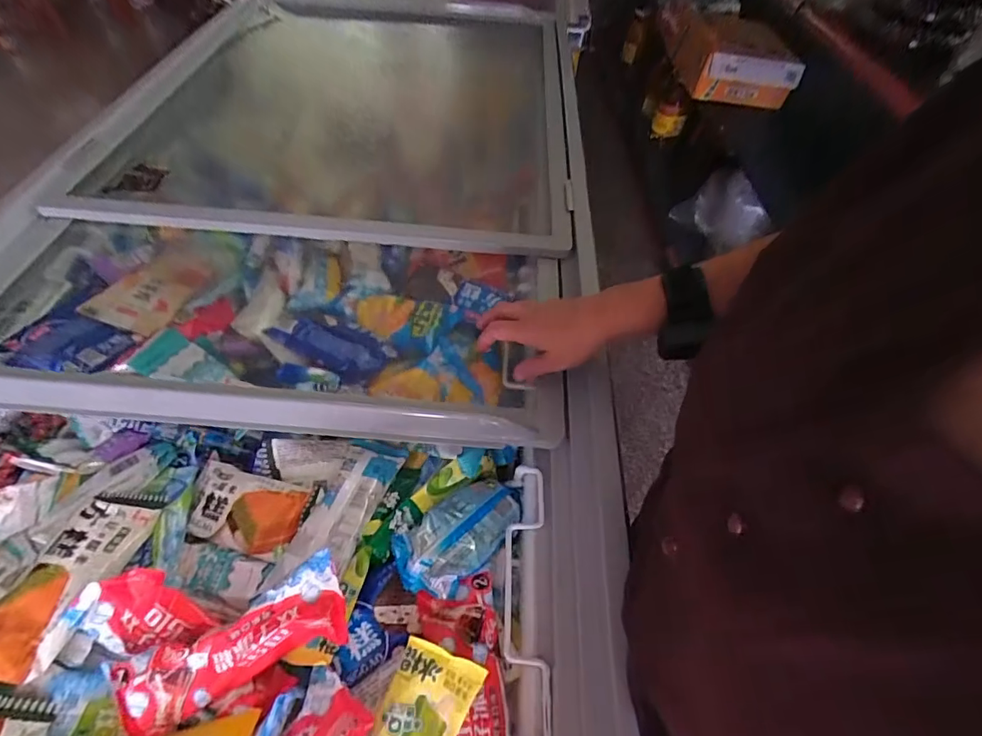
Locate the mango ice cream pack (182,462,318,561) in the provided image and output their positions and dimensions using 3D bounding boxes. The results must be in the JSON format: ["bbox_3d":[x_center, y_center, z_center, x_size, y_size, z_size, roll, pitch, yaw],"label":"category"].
[{"bbox_3d":[-0.248,0.143,0.485,0.141,0.019,0.078,6,64,14],"label":"mango ice cream pack"}]

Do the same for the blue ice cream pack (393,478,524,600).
[{"bbox_3d":[-0.028,0.162,0.486,0.073,0.022,0.152,39,42,23],"label":"blue ice cream pack"}]

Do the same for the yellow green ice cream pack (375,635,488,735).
[{"bbox_3d":[-0.058,0.291,0.379,0.065,0.023,0.123,22,66,1],"label":"yellow green ice cream pack"}]

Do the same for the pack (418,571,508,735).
[{"bbox_3d":[-0.022,0.269,0.404,0.065,0.020,0.169,-5,54,-8],"label":"pack"}]

